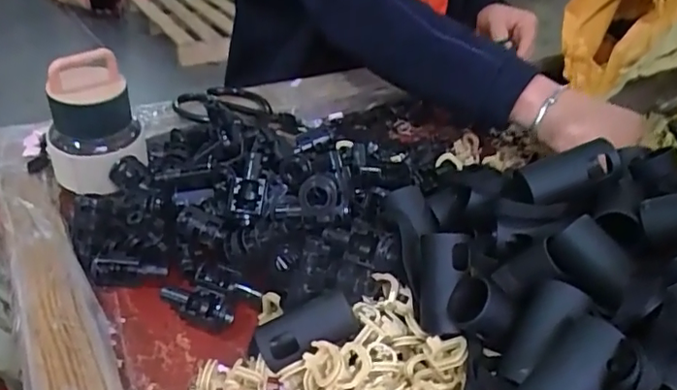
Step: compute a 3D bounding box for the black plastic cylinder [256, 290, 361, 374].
[{"bbox_3d":[-0.020,0.086,0.347,0.062,0.024,0.028,-26,36,3],"label":"black plastic cylinder"}]

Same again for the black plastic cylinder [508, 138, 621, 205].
[{"bbox_3d":[0.147,-0.015,0.361,0.070,0.021,0.023,-16,35,-1],"label":"black plastic cylinder"}]

